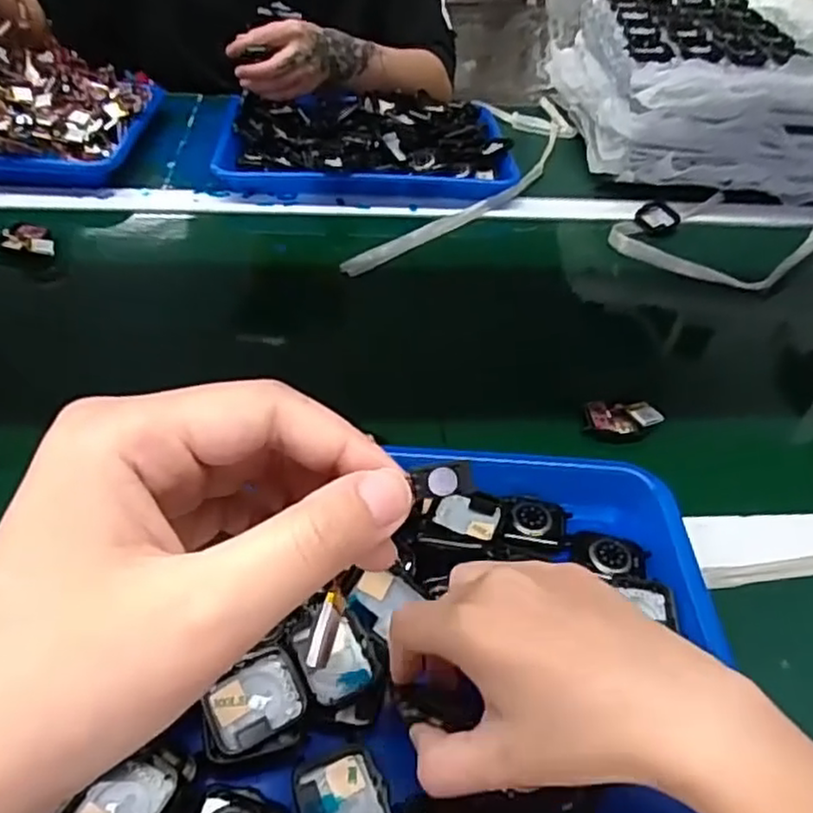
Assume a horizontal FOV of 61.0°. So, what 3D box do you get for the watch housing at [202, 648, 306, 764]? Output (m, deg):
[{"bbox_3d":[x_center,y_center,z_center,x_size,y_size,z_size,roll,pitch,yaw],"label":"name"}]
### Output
[{"bbox_3d":[-0.068,0.136,0.311,0.045,0.012,0.039,-22,61,-9],"label":"watch housing"}]

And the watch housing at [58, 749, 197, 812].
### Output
[{"bbox_3d":[-0.110,0.158,0.272,0.033,0.015,0.046,23,46,17],"label":"watch housing"}]

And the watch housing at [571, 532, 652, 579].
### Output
[{"bbox_3d":[0.116,0.086,0.393,0.043,0.007,0.030,16,44,10],"label":"watch housing"}]

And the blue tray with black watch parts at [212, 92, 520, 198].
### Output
[{"bbox_3d":[-0.047,-0.315,0.791,0.313,0.053,0.227,2,44,-5],"label":"blue tray with black watch parts"}]

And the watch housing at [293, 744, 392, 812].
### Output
[{"bbox_3d":[-0.027,0.170,0.298,0.037,0.005,0.040,-13,47,-20],"label":"watch housing"}]

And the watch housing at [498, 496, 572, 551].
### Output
[{"bbox_3d":[0.075,0.070,0.404,0.040,0.009,0.037,10,43,4],"label":"watch housing"}]

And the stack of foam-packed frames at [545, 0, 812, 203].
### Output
[{"bbox_3d":[0.363,-0.388,0.826,0.300,0.136,0.308,1,44,-5],"label":"stack of foam-packed frames"}]

